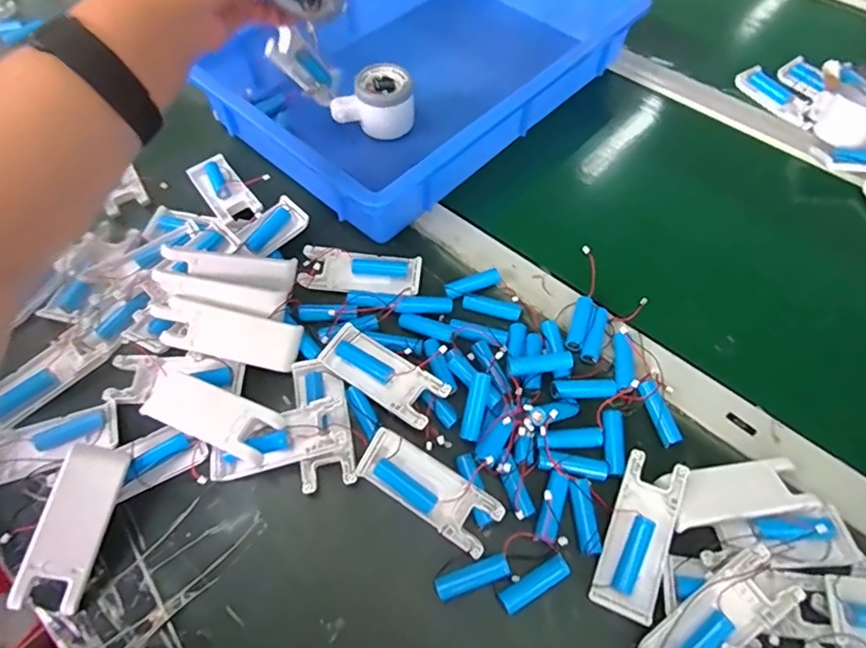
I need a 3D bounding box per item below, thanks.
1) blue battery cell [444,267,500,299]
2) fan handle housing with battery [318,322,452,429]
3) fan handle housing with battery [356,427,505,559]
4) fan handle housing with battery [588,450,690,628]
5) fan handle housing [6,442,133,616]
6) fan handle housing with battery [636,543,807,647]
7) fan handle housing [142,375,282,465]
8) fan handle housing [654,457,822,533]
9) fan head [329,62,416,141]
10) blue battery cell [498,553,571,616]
[{"bbox_3d":[0.036,-0.035,0.483,0.050,0.013,0.015,-17,62,-10],"label":"blue battery cell"},{"bbox_3d":[-0.039,0.040,0.424,0.104,0.022,0.039,33,65,17],"label":"fan handle housing with battery"},{"bbox_3d":[-0.003,0.116,0.381,0.103,0.017,0.038,30,64,16],"label":"fan handle housing with battery"},{"bbox_3d":[0.143,0.145,0.370,0.040,0.020,0.104,22,62,12],"label":"fan handle housing with battery"},{"bbox_3d":[-0.243,0.135,0.366,0.042,0.015,0.100,21,64,-16],"label":"fan handle housing"},{"bbox_3d":[0.180,0.188,0.337,0.103,0.021,0.040,-32,65,-17],"label":"fan handle housing with battery"},{"bbox_3d":[-0.165,0.069,0.405,0.105,0.023,0.041,20,62,11],"label":"fan handle housing"},{"bbox_3d":[0.215,0.118,0.379,0.102,0.012,0.039,-7,60,-5],"label":"fan handle housing"},{"bbox_3d":[-0.062,-0.228,0.562,0.083,0.063,0.045,-1,60,-1],"label":"fan head"},{"bbox_3d":[0.068,0.175,0.361,0.051,0.014,0.016,-27,64,-15],"label":"blue battery cell"}]

